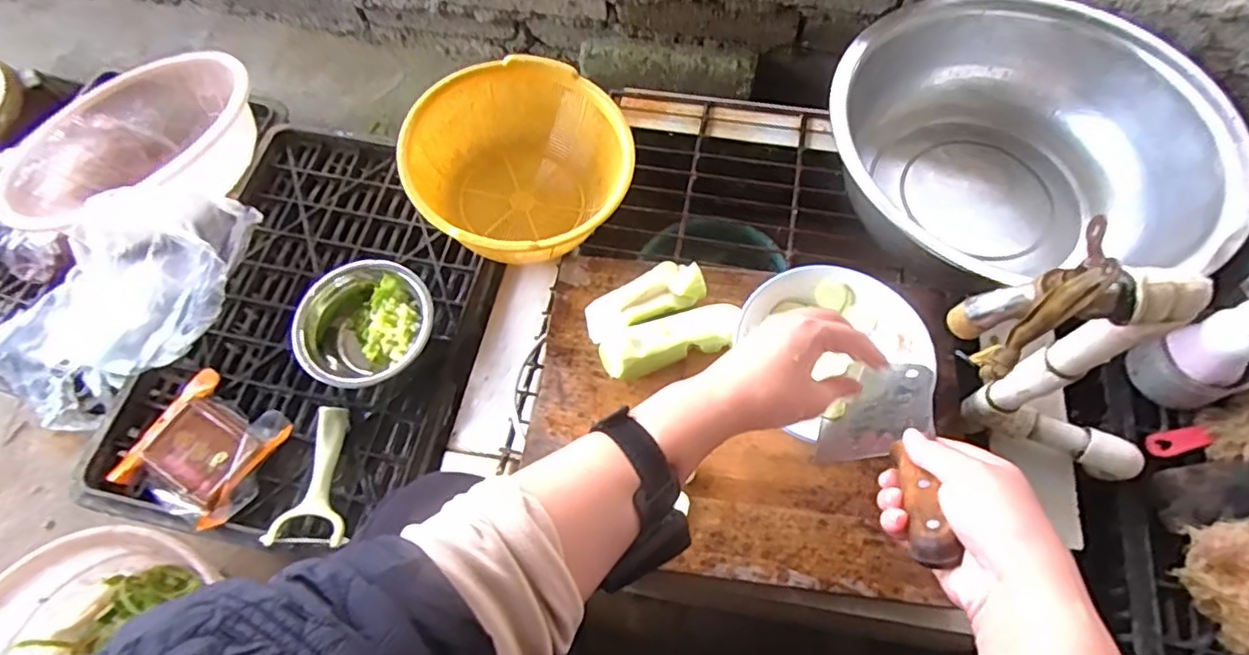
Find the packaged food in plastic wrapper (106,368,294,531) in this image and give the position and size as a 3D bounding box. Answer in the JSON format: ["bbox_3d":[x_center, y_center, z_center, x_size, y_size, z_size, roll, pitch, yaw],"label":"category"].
[{"bbox_3d":[-0.416,0.119,0.603,0.145,0.036,0.127,21,70,12],"label":"packaged food in plastic wrapper"}]

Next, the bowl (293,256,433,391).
[{"bbox_3d":[-0.266,0.000,0.636,0.129,0.051,0.136,-1,67,3],"label":"bowl"}]

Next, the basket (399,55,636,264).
[{"bbox_3d":[-0.109,-0.166,0.669,0.219,0.124,0.222,-1,67,3],"label":"basket"}]

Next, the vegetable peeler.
[{"bbox_3d":[-0.304,0.145,0.594,0.058,0.021,0.130,0,67,3],"label":"vegetable peeler"}]

